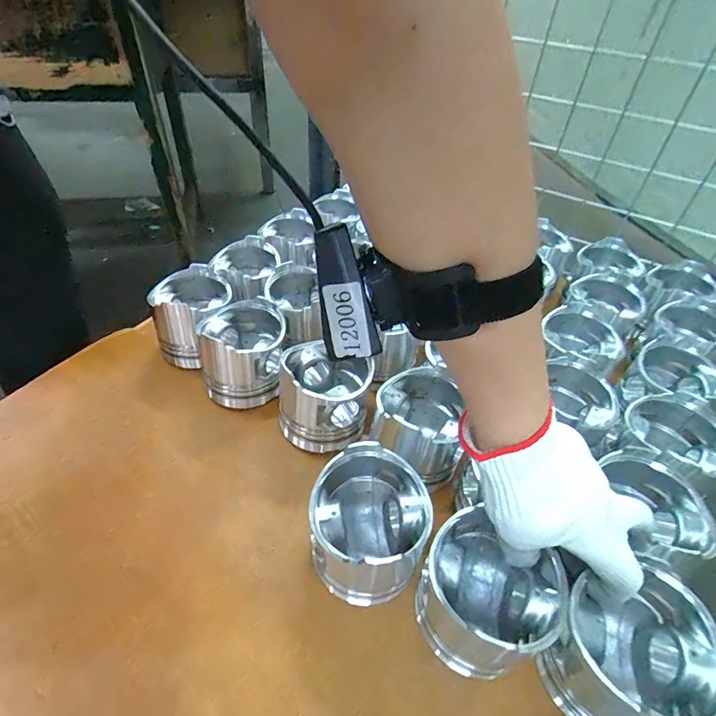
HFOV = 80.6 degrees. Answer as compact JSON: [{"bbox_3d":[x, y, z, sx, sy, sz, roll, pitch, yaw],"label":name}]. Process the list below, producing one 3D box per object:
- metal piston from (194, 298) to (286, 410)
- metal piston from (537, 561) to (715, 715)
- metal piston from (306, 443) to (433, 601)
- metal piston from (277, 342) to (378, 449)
[{"bbox_3d":[-0.126,-0.009,0.461,0.091,0.081,0.087,-18,48,-20],"label":"metal piston"},{"bbox_3d":[0.173,0.190,0.273,0.090,0.079,0.084,1,44,-1],"label":"metal piston"},{"bbox_3d":[0.008,0.130,0.328,0.086,0.081,0.087,1,44,-1],"label":"metal piston"},{"bbox_3d":[-0.034,0.028,0.431,0.094,0.076,0.101,5,45,3],"label":"metal piston"}]

